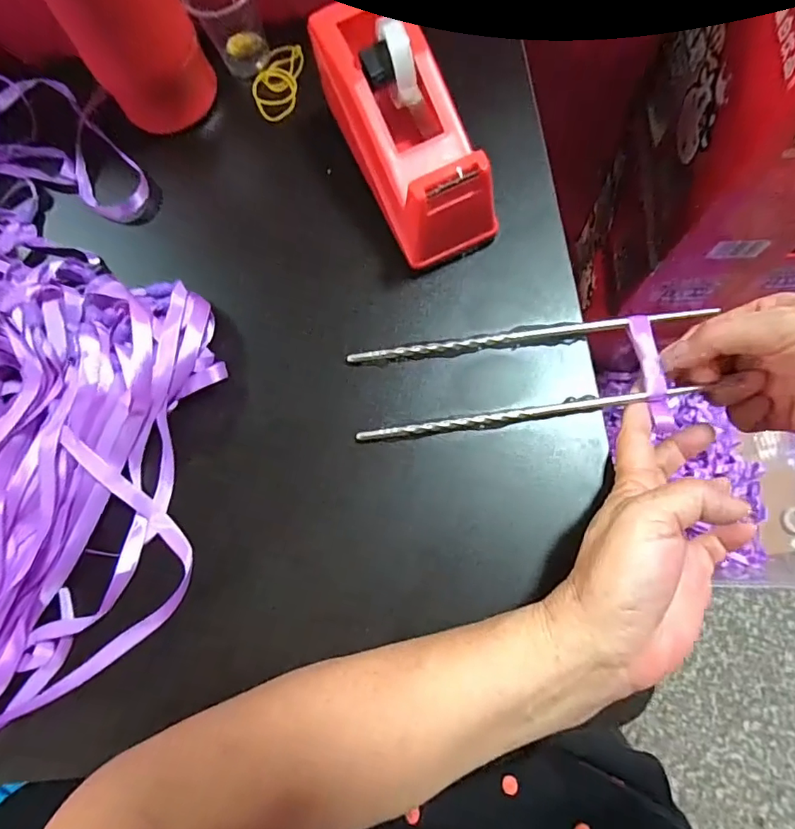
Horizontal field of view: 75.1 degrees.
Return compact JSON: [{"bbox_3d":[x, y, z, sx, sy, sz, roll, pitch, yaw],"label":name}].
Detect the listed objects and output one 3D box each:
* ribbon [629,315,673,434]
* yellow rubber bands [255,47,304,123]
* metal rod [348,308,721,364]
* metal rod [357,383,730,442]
[{"bbox_3d":[0.149,-0.025,0.302,0.013,0.006,0.069,-10,81,-1],"label":"ribbon"},{"bbox_3d":[-0.088,-0.243,0.380,0.033,0.009,0.062,5,78,6],"label":"yellow rubber bands"},{"bbox_3d":[0.078,-0.049,0.315,0.214,0.007,0.009,-7,75,4],"label":"metal rod"},{"bbox_3d":[0.072,-0.001,0.305,0.191,0.010,0.007,-8,75,3],"label":"metal rod"}]

